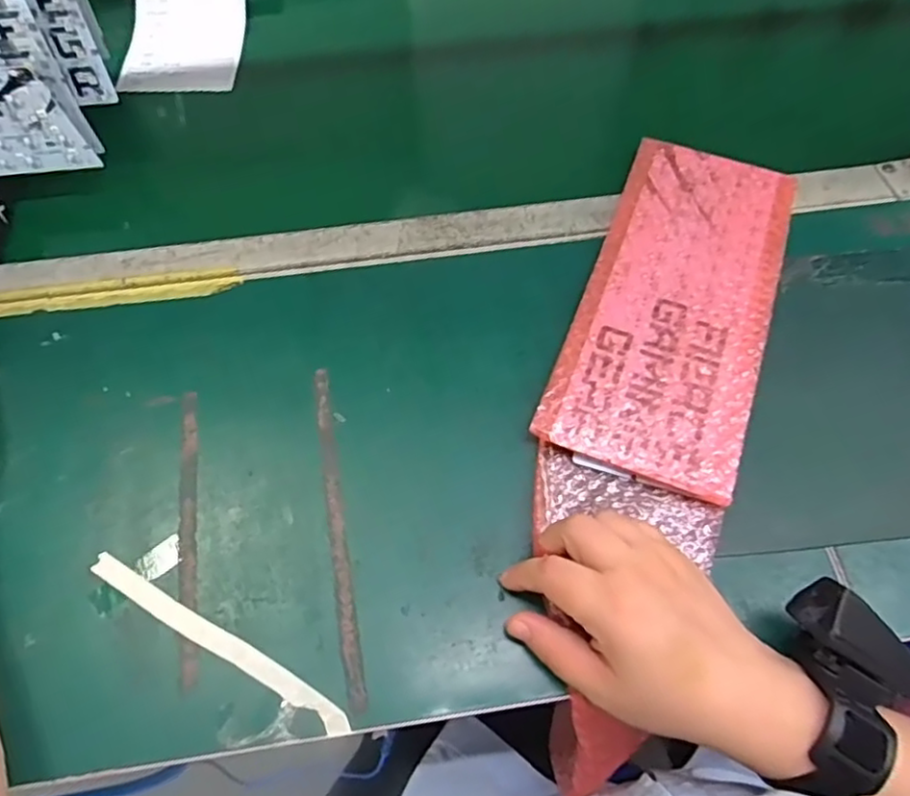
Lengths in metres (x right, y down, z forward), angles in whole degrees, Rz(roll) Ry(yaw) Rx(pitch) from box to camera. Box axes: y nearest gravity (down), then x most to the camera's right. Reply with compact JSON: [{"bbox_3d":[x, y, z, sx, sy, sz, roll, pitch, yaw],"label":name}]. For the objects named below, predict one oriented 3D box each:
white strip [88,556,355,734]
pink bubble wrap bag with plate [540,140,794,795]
[{"bbox_3d":[-0.130,0.132,0.354,0.170,0.004,0.014,28,62,13],"label":"white strip"},{"bbox_3d":[0.145,-0.052,0.436,0.122,0.014,0.308,18,66,12],"label":"pink bubble wrap bag with plate"}]

